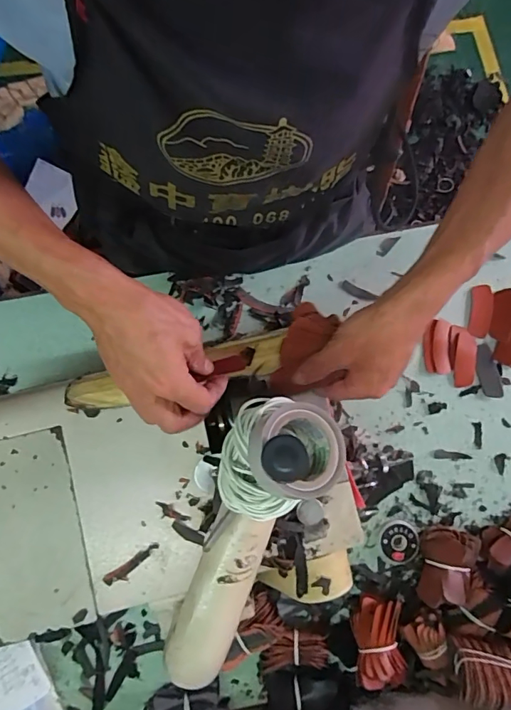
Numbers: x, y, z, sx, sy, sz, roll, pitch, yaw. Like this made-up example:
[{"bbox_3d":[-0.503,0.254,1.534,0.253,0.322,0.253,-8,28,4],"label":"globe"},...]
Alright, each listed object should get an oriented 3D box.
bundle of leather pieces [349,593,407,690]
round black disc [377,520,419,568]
[{"bbox_3d":[0.136,0.314,0.502,0.054,0.030,0.084,2,81,-1],"label":"bundle of leather pieces"},{"bbox_3d":[0.175,0.231,0.562,0.050,0.007,0.051,0,81,-2],"label":"round black disc"}]

